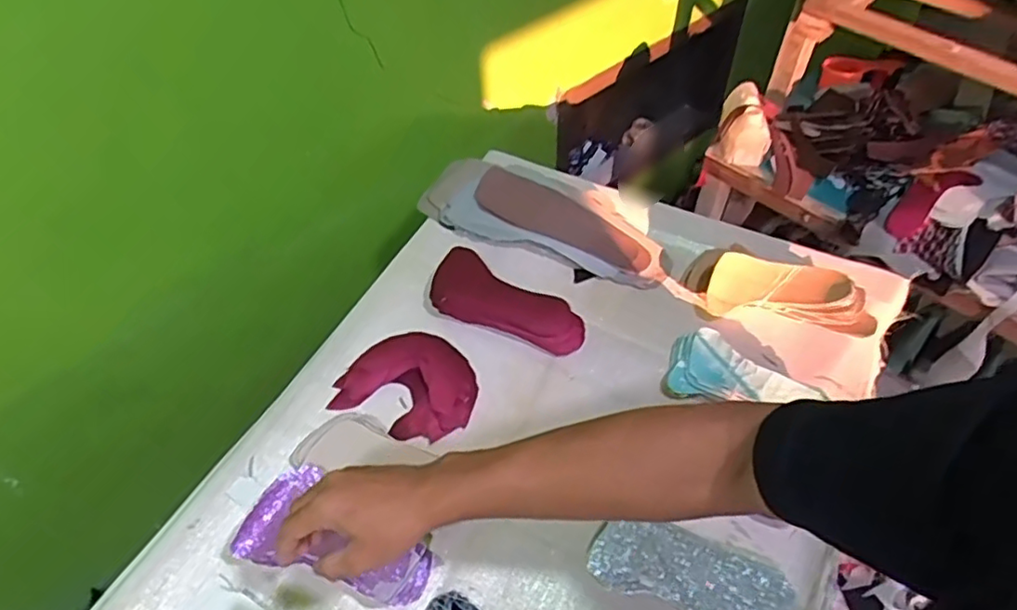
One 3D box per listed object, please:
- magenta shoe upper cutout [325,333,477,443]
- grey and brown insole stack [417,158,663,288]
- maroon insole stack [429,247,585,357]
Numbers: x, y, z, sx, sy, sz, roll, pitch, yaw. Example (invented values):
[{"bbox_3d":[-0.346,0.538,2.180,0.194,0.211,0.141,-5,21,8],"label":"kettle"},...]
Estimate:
[{"bbox_3d":[-0.110,0.088,0.747,0.154,0.013,0.127,24,56,17],"label":"magenta shoe upper cutout"},{"bbox_3d":[0.046,-0.125,0.892,0.355,0.040,0.123,17,53,16],"label":"grey and brown insole stack"},{"bbox_3d":[-0.006,0.001,0.803,0.209,0.033,0.088,28,57,20],"label":"maroon insole stack"}]

